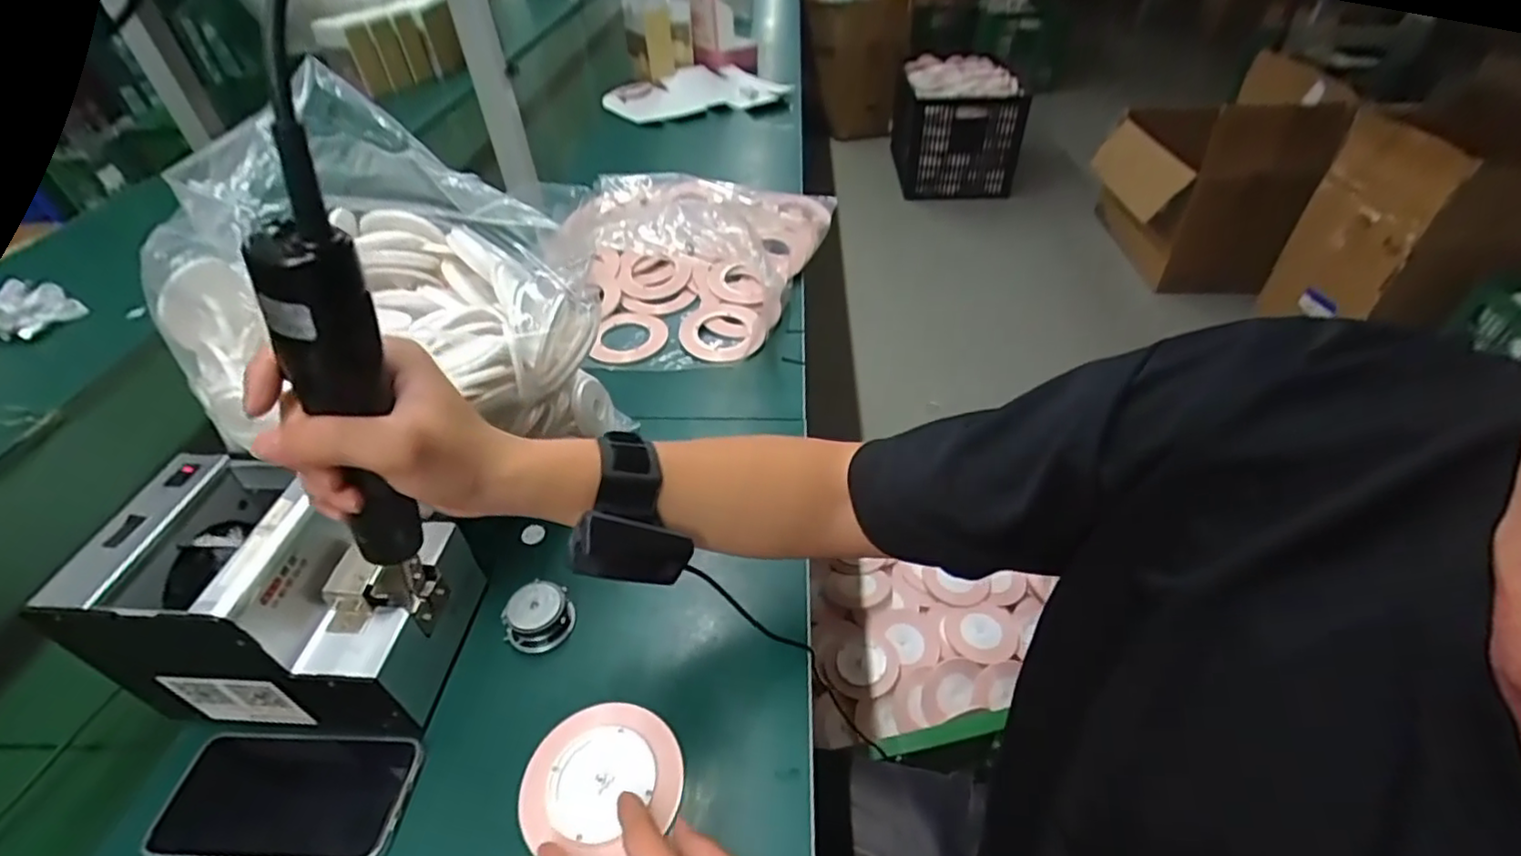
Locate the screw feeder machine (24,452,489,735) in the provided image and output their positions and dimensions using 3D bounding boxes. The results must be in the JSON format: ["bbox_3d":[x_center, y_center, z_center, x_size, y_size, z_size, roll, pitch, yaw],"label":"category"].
[{"bbox_3d":[-0.315,0.116,0.445,0.177,0.152,0.124,2,42,3],"label":"screw feeder machine"}]

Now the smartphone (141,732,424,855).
[{"bbox_3d":[-0.297,0.234,0.410,0.142,0.014,0.073,3,45,1],"label":"smartphone"}]

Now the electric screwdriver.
[{"bbox_3d":[-0.208,0.029,0.349,0.033,0.301,0.045,20,45,2],"label":"electric screwdriver"}]

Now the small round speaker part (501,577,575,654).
[{"bbox_3d":[-0.170,0.144,0.492,0.043,0.028,0.047,-1,42,1],"label":"small round speaker part"}]

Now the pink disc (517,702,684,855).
[{"bbox_3d":[-0.099,0.226,0.416,0.098,0.010,0.093,-2,43,2],"label":"pink disc"}]

